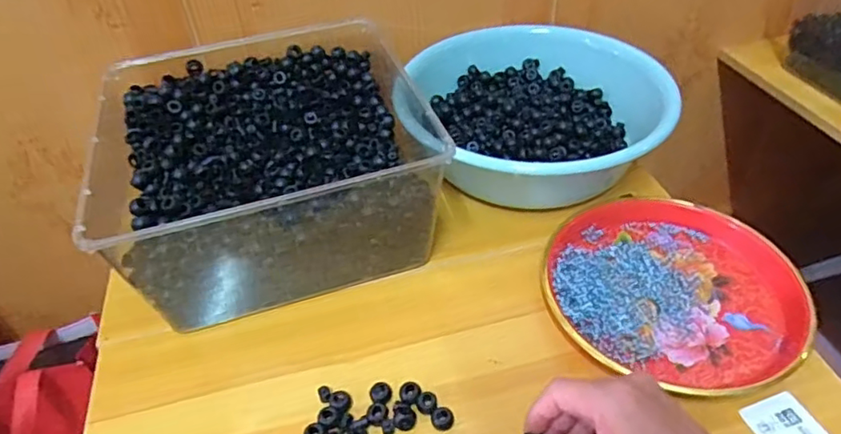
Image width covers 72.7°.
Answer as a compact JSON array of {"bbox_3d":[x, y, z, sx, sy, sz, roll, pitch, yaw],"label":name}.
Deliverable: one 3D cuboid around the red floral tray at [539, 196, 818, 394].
[{"bbox_3d":[0.226,0.061,0.523,0.217,0.030,0.200,7,45,11],"label":"red floral tray"}]

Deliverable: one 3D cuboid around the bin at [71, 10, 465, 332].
[{"bbox_3d":[-0.152,-0.056,0.588,0.302,0.137,0.280,-14,45,-10],"label":"bin"}]

